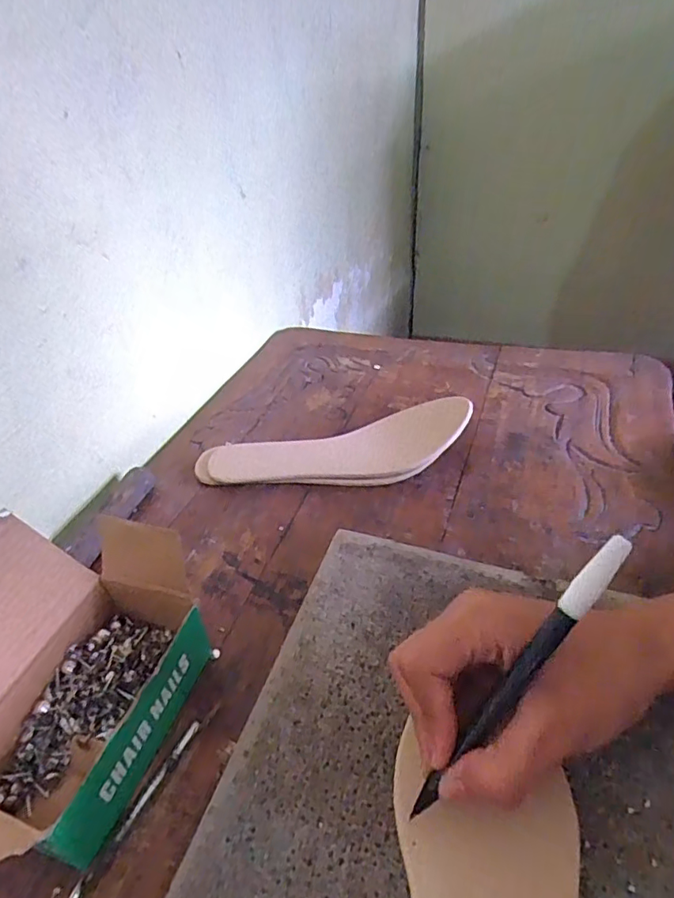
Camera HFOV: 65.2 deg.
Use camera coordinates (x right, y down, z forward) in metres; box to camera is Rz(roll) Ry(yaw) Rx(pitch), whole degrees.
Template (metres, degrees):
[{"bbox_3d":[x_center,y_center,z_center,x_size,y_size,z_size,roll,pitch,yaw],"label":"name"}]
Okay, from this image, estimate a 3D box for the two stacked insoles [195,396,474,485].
[{"bbox_3d":[-0.004,-0.004,0.455,0.233,0.037,0.073,-5,39,-1],"label":"two stacked insoles"}]

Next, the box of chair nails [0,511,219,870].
[{"bbox_3d":[-0.154,0.118,0.269,0.123,0.087,0.165,11,41,18],"label":"box of chair nails"}]

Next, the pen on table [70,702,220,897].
[{"bbox_3d":[-0.094,0.173,0.269,0.005,0.007,0.099,16,43,24],"label":"pen on table"}]

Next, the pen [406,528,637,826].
[{"bbox_3d":[0.075,0.094,0.219,0.149,0.009,0.010,-55,47,5],"label":"pen"}]

